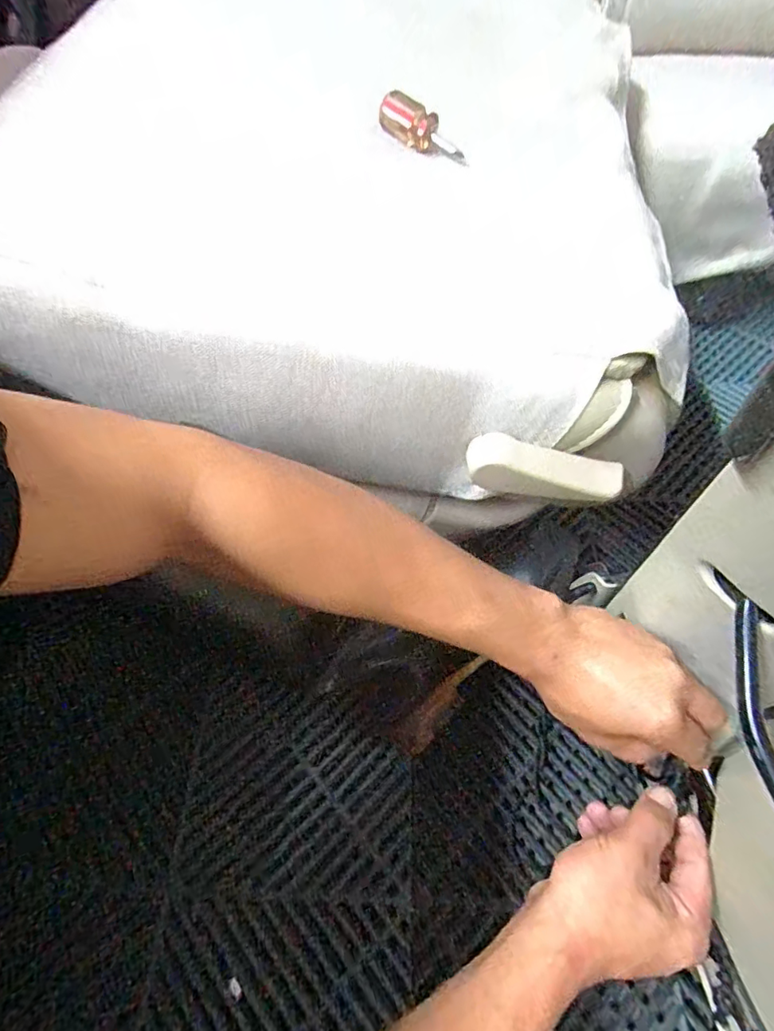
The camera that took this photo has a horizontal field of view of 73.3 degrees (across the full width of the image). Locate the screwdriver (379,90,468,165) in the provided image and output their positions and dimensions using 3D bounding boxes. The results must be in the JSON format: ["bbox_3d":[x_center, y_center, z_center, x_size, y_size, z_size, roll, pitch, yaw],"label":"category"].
[{"bbox_3d":[0.030,-0.311,0.424,0.077,0.029,0.021,28,58,-9],"label":"screwdriver"}]

